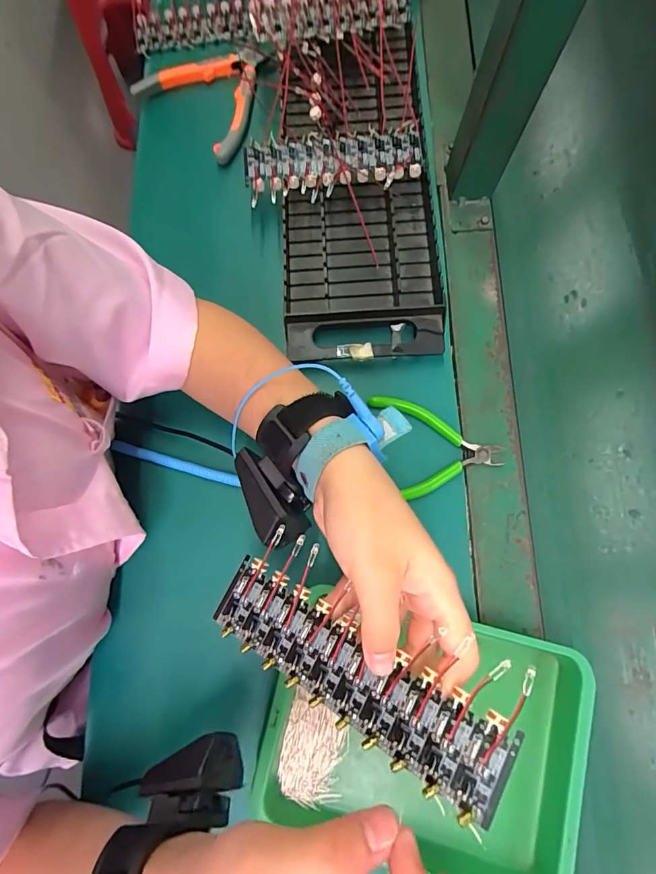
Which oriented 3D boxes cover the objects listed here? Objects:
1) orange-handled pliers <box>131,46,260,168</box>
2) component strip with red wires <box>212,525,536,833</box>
[{"bbox_3d":[-0.119,-0.372,0.447,0.123,0.029,0.153,-43,82,-9],"label":"orange-handled pliers"},{"bbox_3d":[0.013,0.110,0.215,0.163,0.009,0.064,24,78,26],"label":"component strip with red wires"}]

